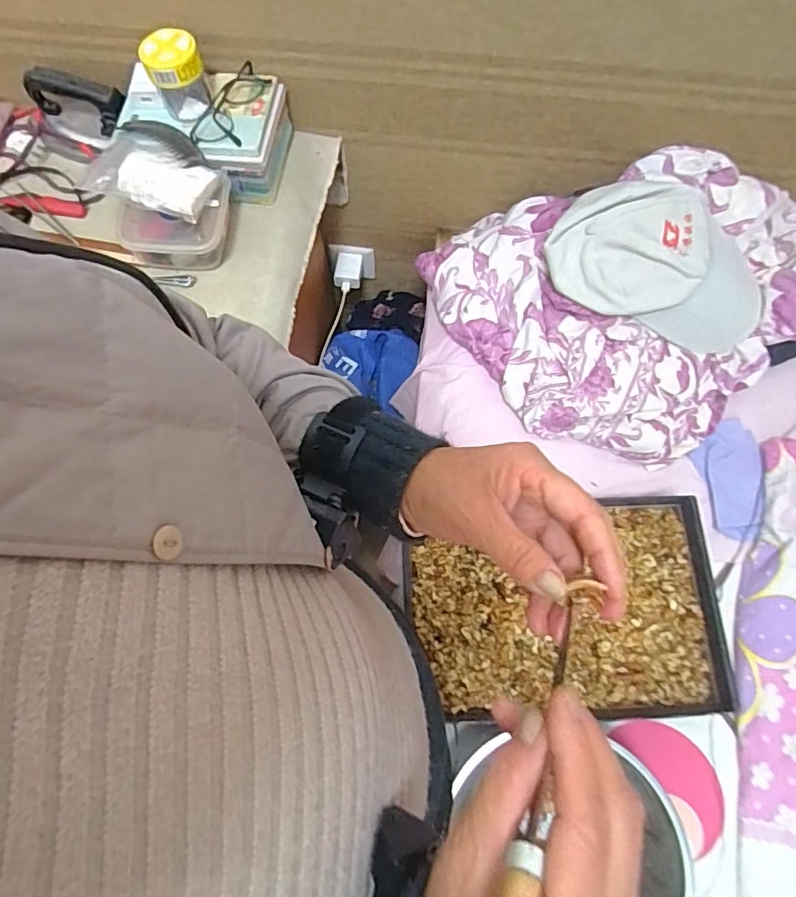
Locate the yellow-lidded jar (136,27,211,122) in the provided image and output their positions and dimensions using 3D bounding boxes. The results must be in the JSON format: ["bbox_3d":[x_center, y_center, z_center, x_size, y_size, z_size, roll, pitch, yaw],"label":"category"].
[{"bbox_3d":[-0.262,-0.443,0.639,0.063,0.070,0.067,0,71,0],"label":"yellow-lidded jar"}]

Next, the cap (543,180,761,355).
[{"bbox_3d":[0.339,-0.237,0.703,0.278,0.111,0.157,12,72,4],"label":"cap"}]

